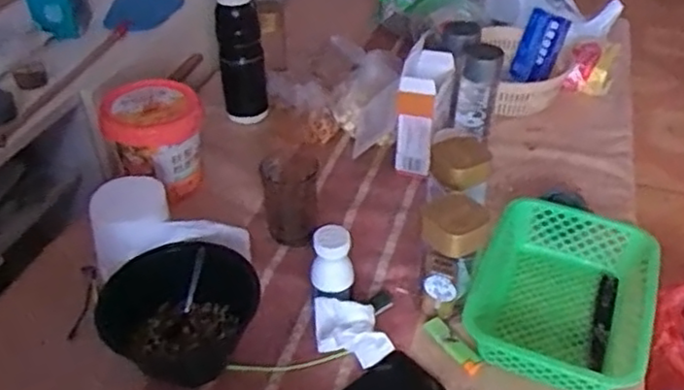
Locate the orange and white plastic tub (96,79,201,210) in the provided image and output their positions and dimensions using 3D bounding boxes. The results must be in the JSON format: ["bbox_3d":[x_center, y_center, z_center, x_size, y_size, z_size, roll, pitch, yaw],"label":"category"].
[{"bbox_3d":[-0.263,-0.078,0.938,0.128,0.133,0.140,0,39,0],"label":"orange and white plastic tub"}]

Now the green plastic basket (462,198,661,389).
[{"bbox_3d":[0.252,0.116,0.762,0.188,0.063,0.239,16,42,19],"label":"green plastic basket"}]

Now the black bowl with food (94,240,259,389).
[{"bbox_3d":[-0.174,0.128,0.739,0.138,0.075,0.169,30,48,32],"label":"black bowl with food"}]

